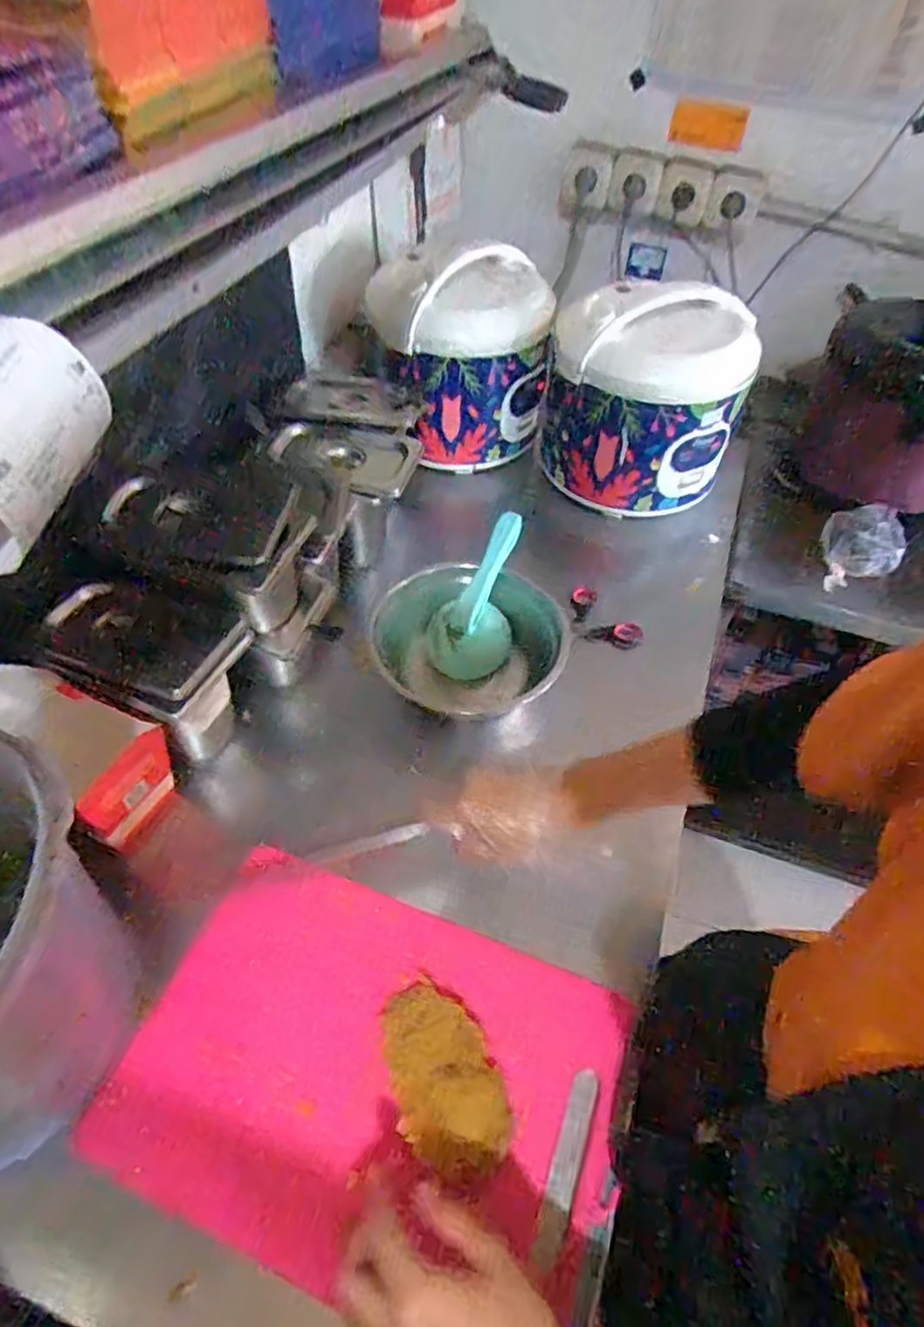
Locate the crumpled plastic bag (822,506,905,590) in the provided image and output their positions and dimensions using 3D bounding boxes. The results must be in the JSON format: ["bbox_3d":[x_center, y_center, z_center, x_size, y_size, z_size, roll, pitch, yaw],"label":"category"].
[{"bbox_3d":[0.574,-0.167,0.990,0.120,0.085,0.094,-10,52,-11],"label":"crumpled plastic bag"}]

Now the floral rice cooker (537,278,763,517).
[{"bbox_3d":[0.251,-0.361,0.912,0.251,0.229,0.231,18,52,12],"label":"floral rice cooker"}]

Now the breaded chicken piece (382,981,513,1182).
[{"bbox_3d":[-0.014,0.300,0.491,0.070,0.034,0.124,-15,53,-15],"label":"breaded chicken piece"}]

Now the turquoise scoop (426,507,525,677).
[{"bbox_3d":[0.023,-0.079,0.764,0.092,0.033,0.199,17,77,11],"label":"turquoise scoop"}]

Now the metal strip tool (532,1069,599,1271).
[{"bbox_3d":[0.074,0.350,0.472,0.019,0.008,0.117,18,52,12],"label":"metal strip tool"}]

